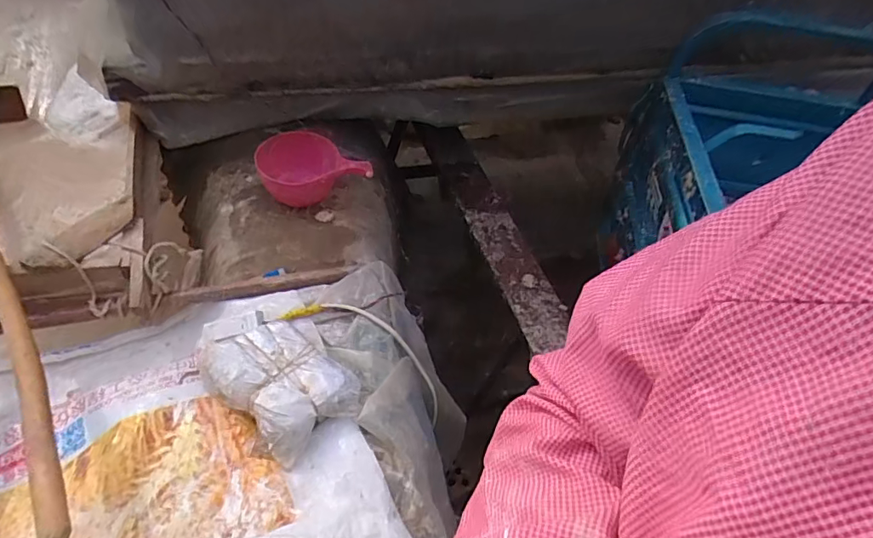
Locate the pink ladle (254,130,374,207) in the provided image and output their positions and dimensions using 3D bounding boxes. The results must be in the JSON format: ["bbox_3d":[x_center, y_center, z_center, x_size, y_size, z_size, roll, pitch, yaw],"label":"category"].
[{"bbox_3d":[-0.247,-0.200,1.025,0.228,0.095,0.134,-3,50,-8],"label":"pink ladle"}]

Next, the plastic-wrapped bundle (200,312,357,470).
[{"bbox_3d":[-0.238,0.144,0.744,0.168,0.048,0.250,-34,60,-29],"label":"plastic-wrapped bundle"}]

